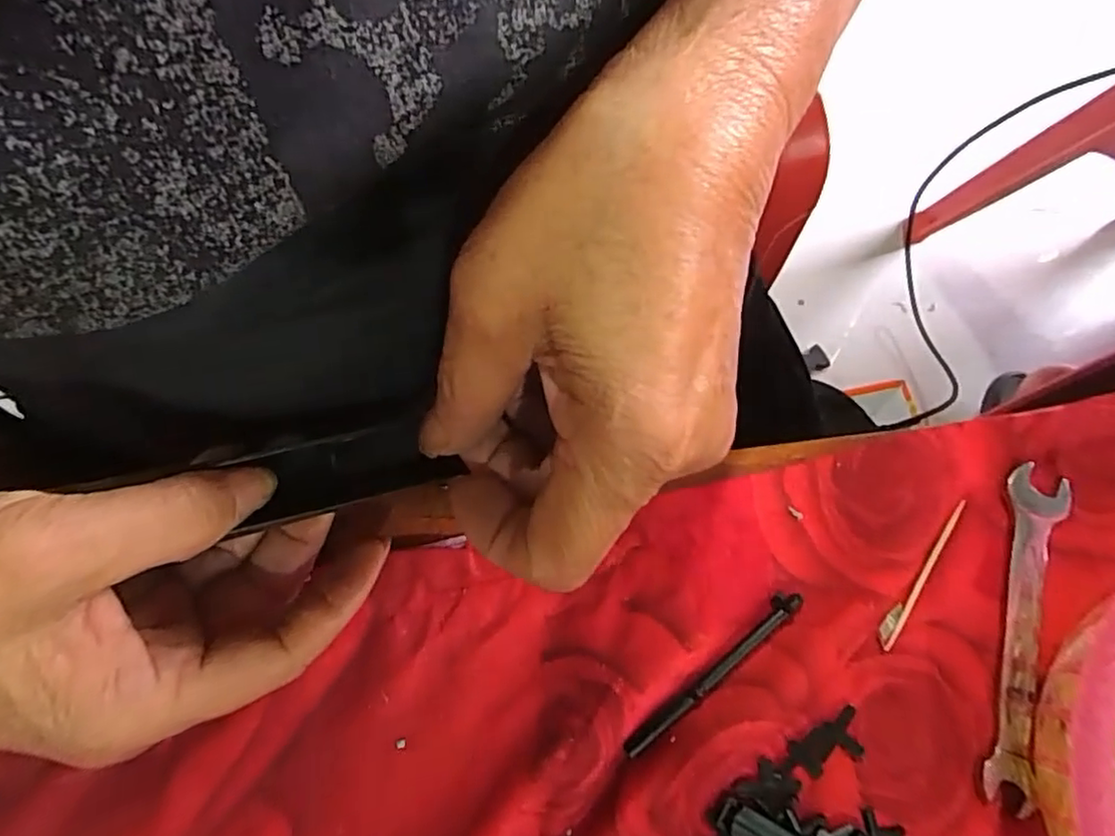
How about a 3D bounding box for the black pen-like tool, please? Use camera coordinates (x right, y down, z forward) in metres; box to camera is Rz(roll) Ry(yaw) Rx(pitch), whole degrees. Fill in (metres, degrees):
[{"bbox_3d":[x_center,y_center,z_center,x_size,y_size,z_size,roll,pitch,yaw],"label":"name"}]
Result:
[{"bbox_3d":[0.055,0.088,0.217,0.079,0.004,0.008,-40,81,-10],"label":"black pen-like tool"}]

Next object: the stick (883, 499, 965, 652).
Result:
[{"bbox_3d":[0.134,0.056,0.227,0.005,0.004,0.062,35,78,7],"label":"stick"}]

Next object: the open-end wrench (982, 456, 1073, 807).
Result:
[{"bbox_3d":[0.166,0.075,0.222,0.019,0.005,0.116,16,77,3],"label":"open-end wrench"}]

